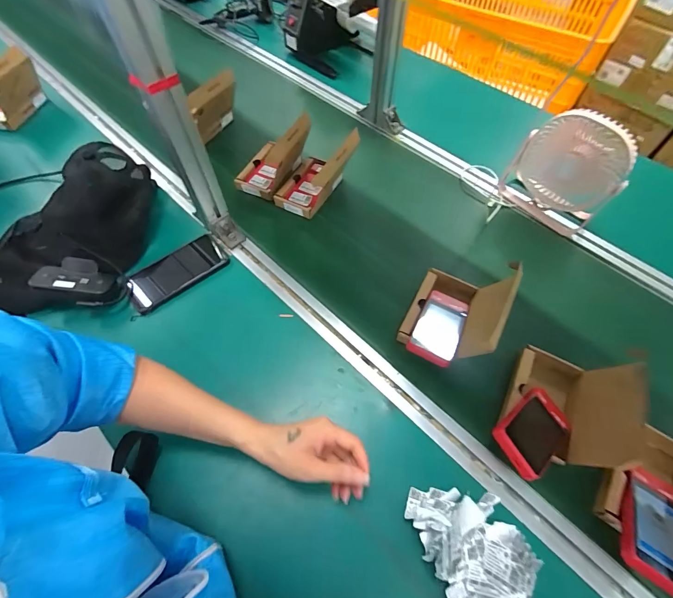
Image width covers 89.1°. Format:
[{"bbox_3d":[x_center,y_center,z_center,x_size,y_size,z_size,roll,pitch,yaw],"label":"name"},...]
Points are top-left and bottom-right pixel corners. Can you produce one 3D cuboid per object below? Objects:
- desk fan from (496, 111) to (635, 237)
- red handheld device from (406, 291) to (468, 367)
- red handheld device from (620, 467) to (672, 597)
[{"bbox_3d":[0.409,-0.233,0.608,0.085,0.173,0.176,-40,66,-21],"label":"desk fan"},{"bbox_3d":[0.151,0.041,0.503,0.062,0.017,0.128,23,49,14],"label":"red handheld device"},{"bbox_3d":[0.357,0.254,0.382,0.069,0.015,0.121,28,48,13],"label":"red handheld device"}]

